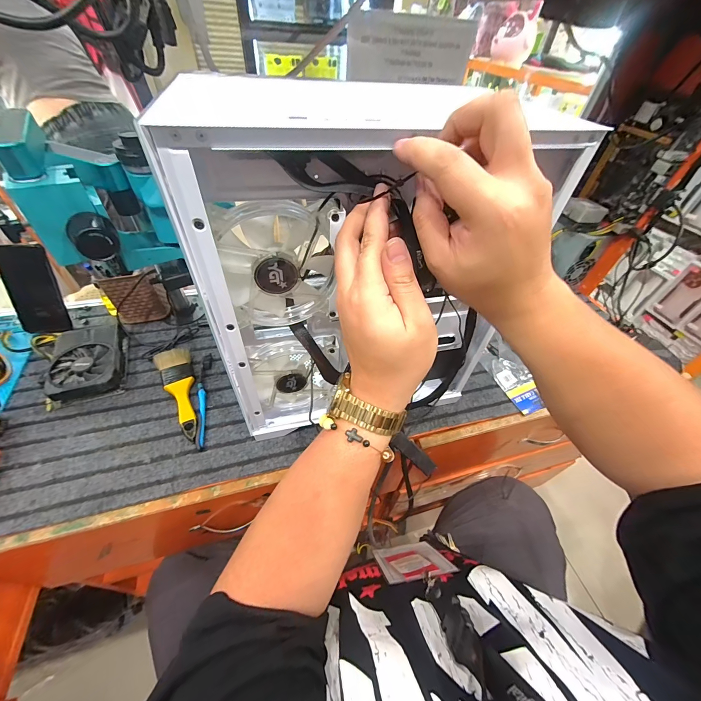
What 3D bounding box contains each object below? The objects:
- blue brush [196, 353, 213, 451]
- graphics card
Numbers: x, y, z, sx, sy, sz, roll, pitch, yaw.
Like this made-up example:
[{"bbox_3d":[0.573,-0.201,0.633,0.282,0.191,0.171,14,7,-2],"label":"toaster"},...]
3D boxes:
[{"bbox_3d":[-0.250,0.079,0.520,0.017,0.008,0.189,-7,49,-11],"label":"blue brush"},{"bbox_3d":[-0.461,0.020,0.535,0.114,0.041,0.155,-14,50,-17],"label":"graphics card"}]

